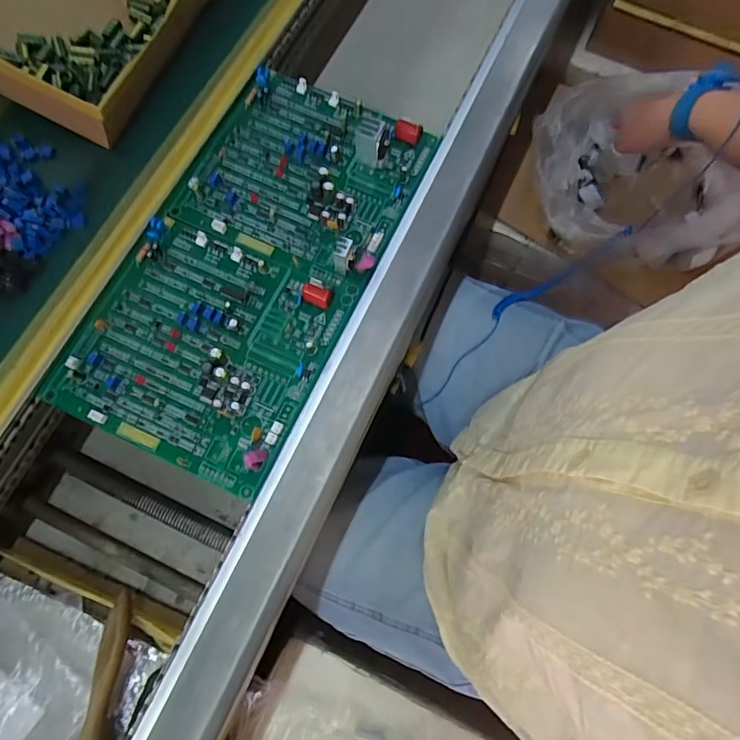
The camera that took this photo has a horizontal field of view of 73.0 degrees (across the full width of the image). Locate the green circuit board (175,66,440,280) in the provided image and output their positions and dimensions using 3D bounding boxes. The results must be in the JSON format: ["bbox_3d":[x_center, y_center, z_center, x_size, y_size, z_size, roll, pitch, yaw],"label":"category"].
[{"bbox_3d":[-0.054,-0.179,0.436,0.179,0.031,0.173,23,70,8],"label":"green circuit board"}]

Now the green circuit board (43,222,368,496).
[{"bbox_3d":[-0.128,-0.025,0.396,0.179,0.024,0.186,23,70,8],"label":"green circuit board"}]

